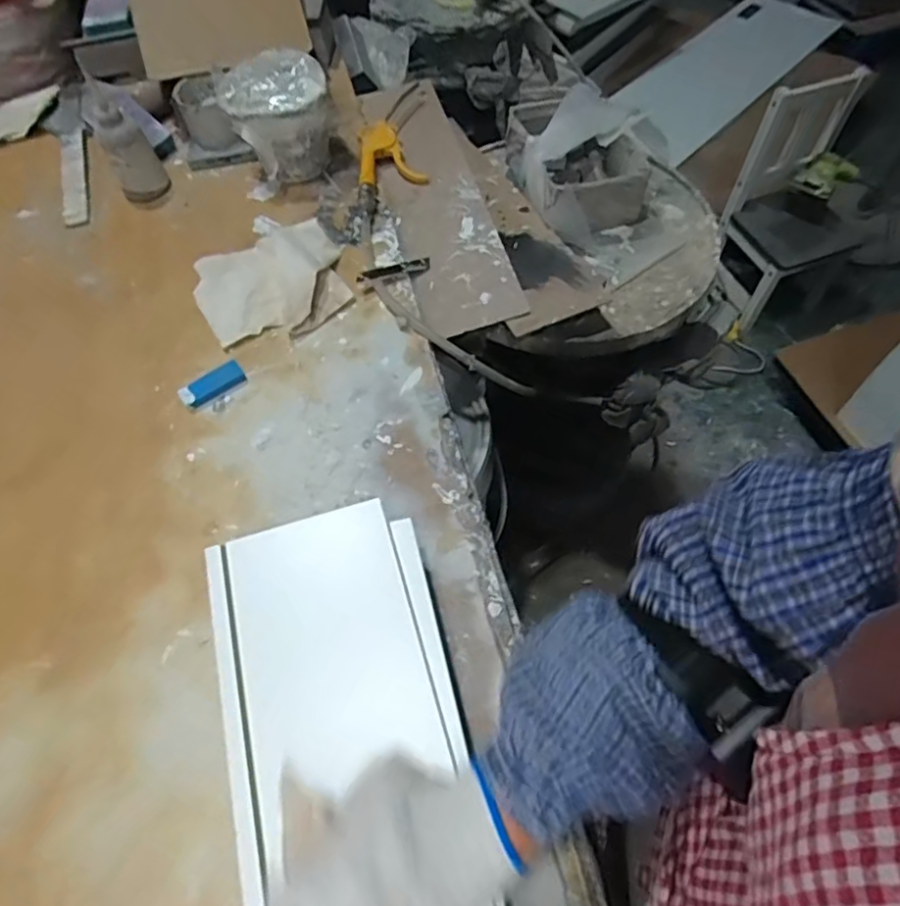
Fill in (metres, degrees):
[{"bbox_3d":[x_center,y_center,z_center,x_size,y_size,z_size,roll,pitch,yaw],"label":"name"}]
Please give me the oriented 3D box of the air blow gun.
[{"bbox_3d":[-0.080,-0.357,0.810,0.091,0.033,0.208,4,59,4],"label":"air blow gun"}]

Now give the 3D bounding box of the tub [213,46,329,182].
[{"bbox_3d":[-0.217,-0.433,0.812,0.120,0.122,0.110,-1,59,1],"label":"tub"}]

